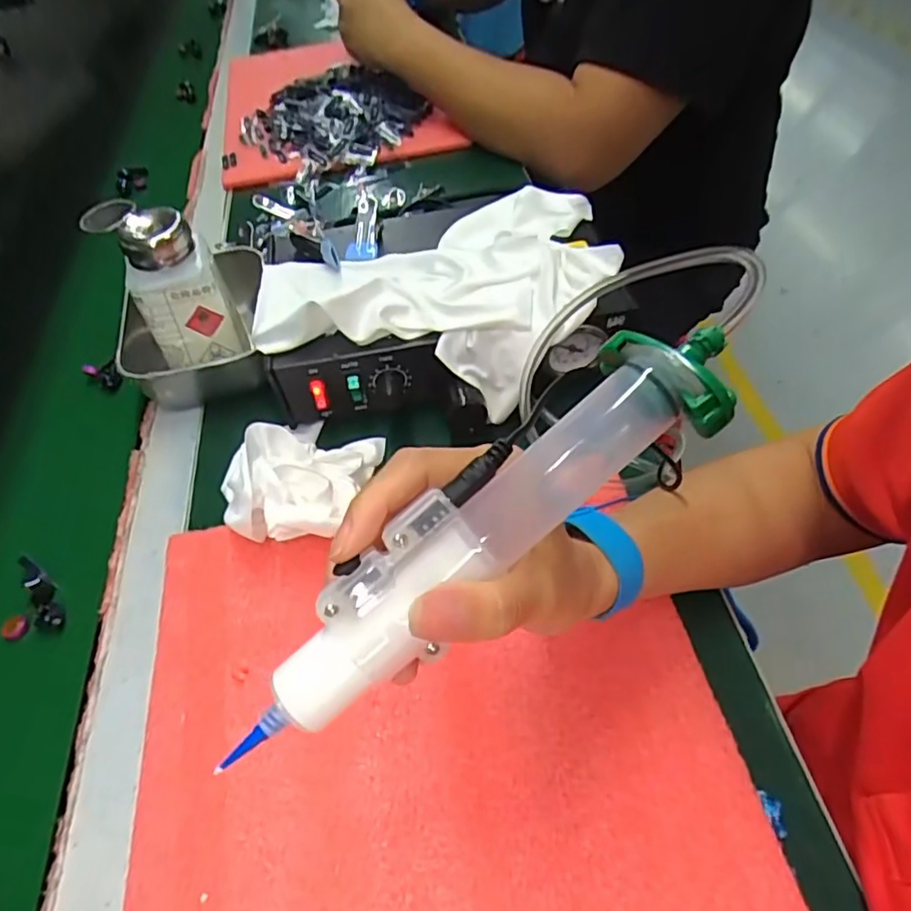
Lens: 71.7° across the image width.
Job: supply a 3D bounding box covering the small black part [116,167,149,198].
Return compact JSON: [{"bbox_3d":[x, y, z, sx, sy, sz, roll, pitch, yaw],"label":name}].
[{"bbox_3d":[-0.338,-0.287,0.661,0.032,0.019,0.024,-8,51,0],"label":"small black part"}]

